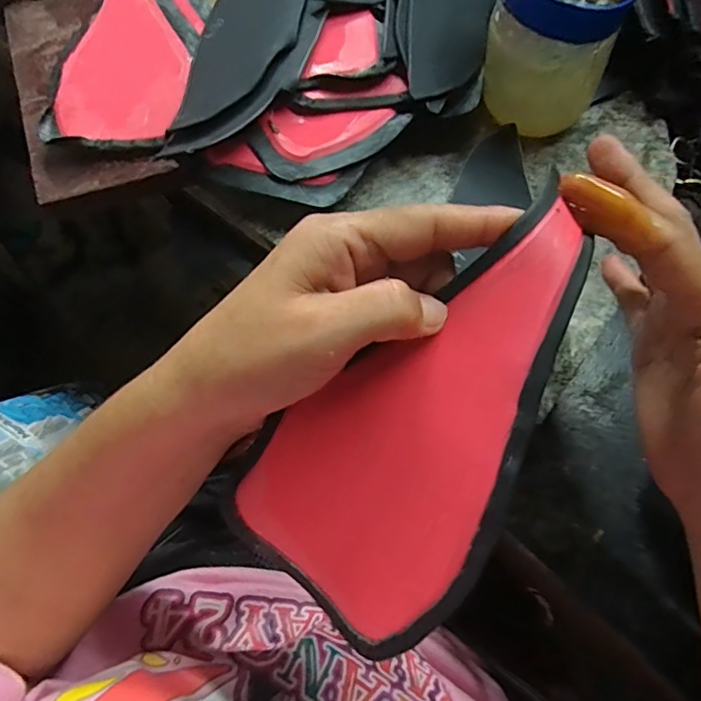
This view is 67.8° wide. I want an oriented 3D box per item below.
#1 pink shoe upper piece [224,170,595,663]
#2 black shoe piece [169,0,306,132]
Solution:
[{"bbox_3d":[0.029,0.022,0.197,0.091,0.007,0.171,36,97,18],"label":"pink shoe upper piece"},{"bbox_3d":[-0.061,-0.234,0.350,0.064,0.006,0.213,4,67,17],"label":"black shoe piece"}]

